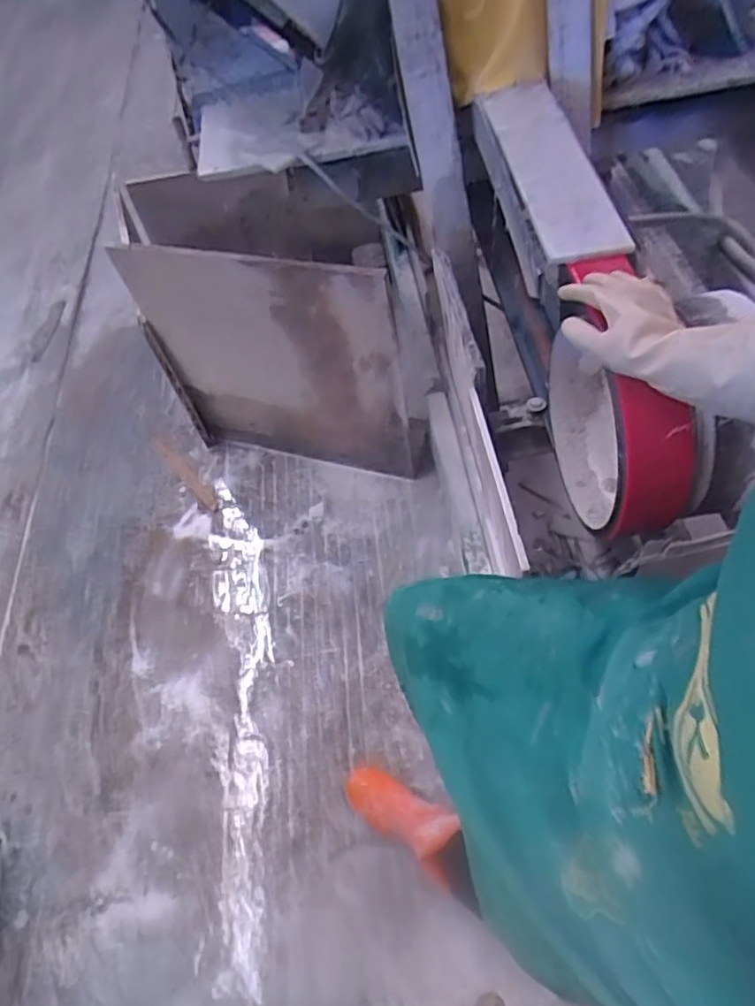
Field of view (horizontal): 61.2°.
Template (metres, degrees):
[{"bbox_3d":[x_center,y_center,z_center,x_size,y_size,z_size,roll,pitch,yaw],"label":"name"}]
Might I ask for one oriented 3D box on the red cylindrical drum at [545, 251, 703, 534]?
[{"bbox_3d":[0.285,-0.095,0.779,0.106,0.278,0.266,-7,60,-1],"label":"red cylindrical drum"}]

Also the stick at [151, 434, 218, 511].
[{"bbox_3d":[-0.497,-0.087,1.637,0.038,0.008,0.319,-37,59,-18],"label":"stick"}]

